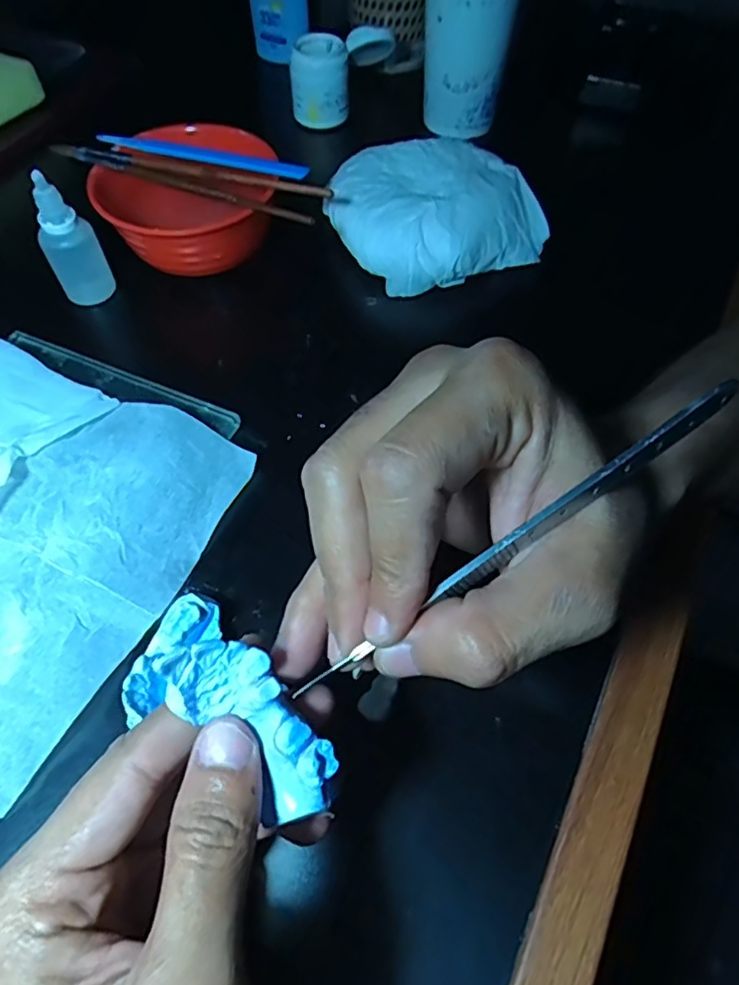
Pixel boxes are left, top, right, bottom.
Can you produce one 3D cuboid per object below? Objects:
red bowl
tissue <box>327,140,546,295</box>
[{"bbox_3d":[-0.113,-0.179,0.378,0.107,0.062,0.091,1,58,-1],"label":"red bowl"},{"bbox_3d":[0.037,-0.183,0.393,0.116,0.045,0.117,-28,63,-17],"label":"tissue"}]

